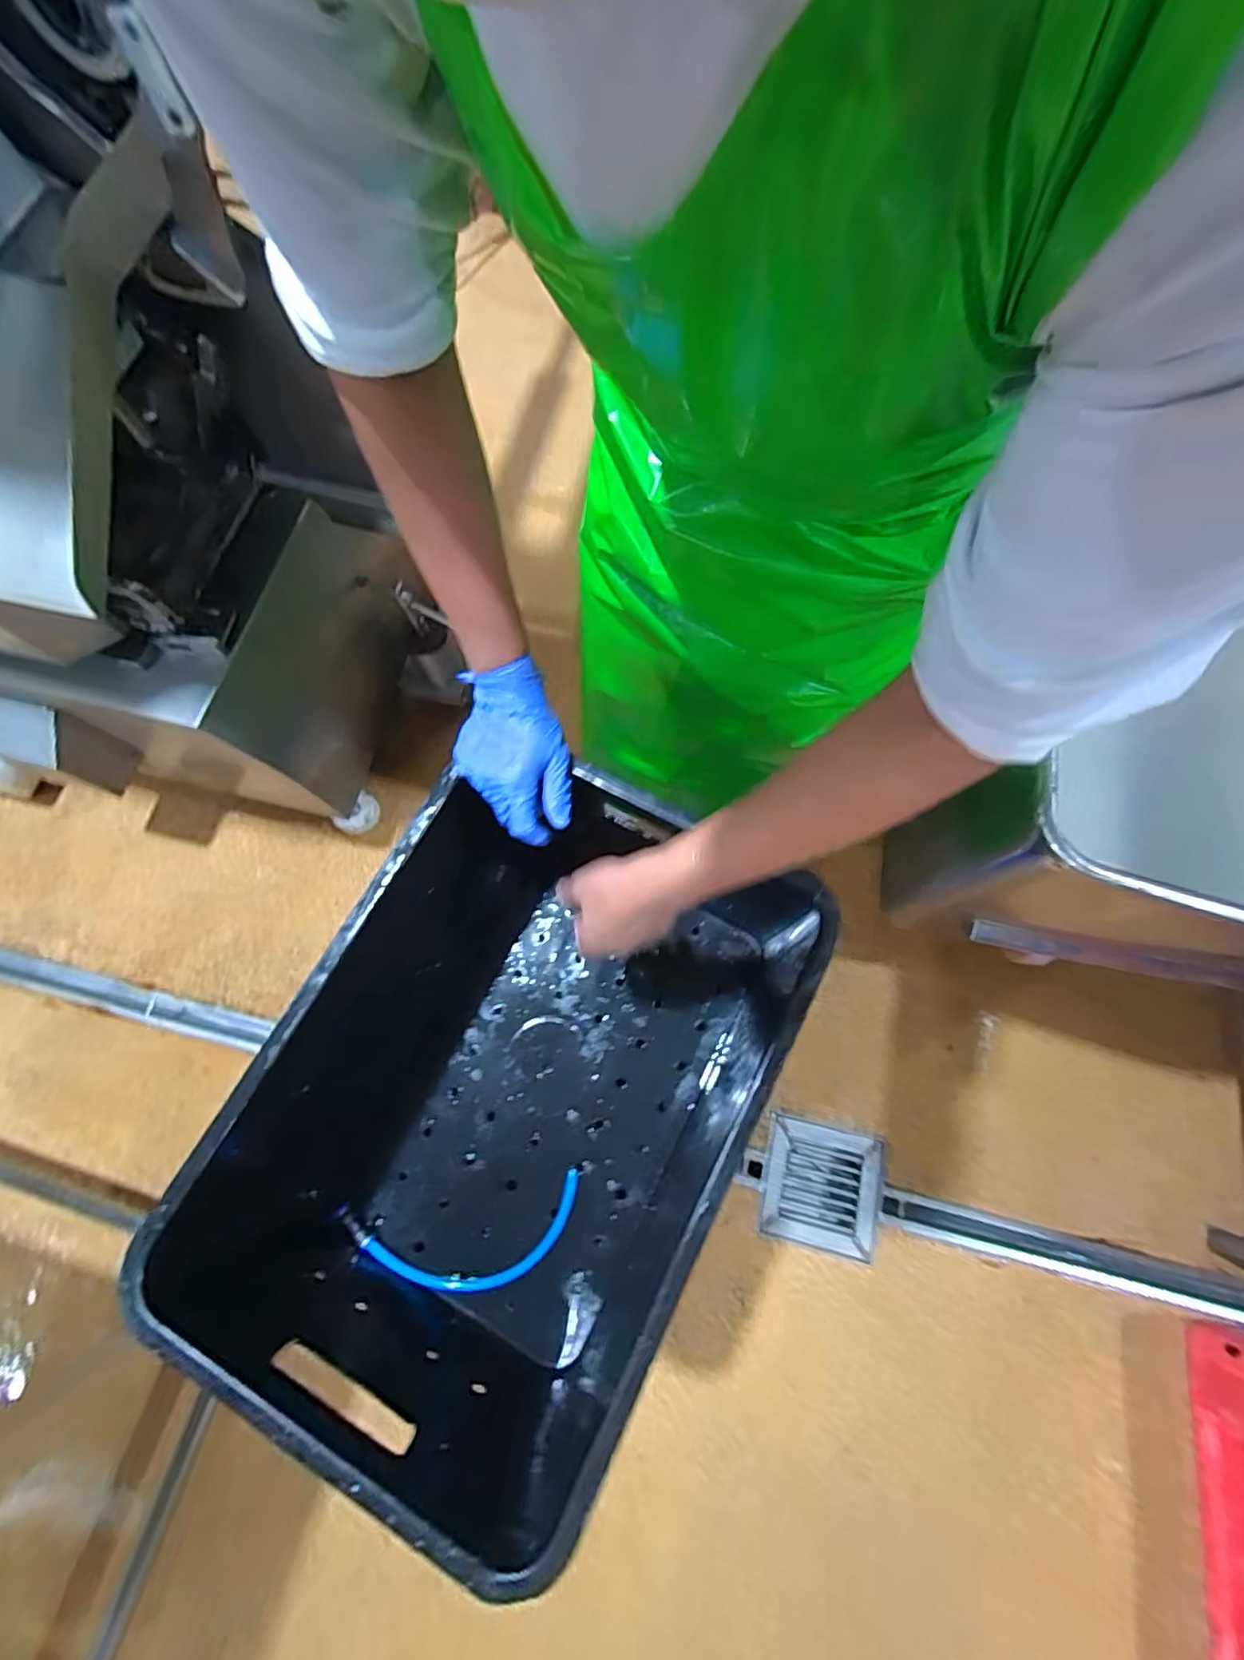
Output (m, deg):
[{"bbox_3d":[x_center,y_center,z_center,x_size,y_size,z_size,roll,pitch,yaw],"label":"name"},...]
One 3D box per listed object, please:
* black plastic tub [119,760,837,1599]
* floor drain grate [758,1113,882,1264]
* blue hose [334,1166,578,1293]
[{"bbox_3d":[-0.096,0.250,0.584,0.378,0.251,0.538,28,71,11],"label":"black plastic tub"},{"bbox_3d":[0.352,0.632,1.114,0.193,0.034,0.192,13,73,5],"label":"floor drain grate"},{"bbox_3d":[-0.164,0.418,0.639,0.242,0.015,0.096,-8,72,-2],"label":"blue hose"}]

